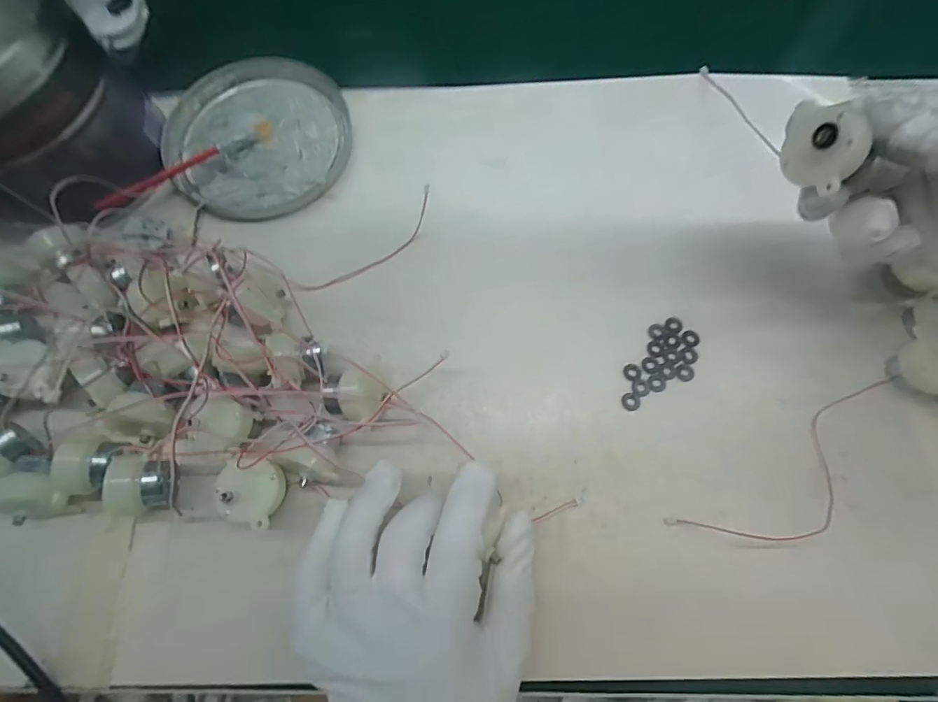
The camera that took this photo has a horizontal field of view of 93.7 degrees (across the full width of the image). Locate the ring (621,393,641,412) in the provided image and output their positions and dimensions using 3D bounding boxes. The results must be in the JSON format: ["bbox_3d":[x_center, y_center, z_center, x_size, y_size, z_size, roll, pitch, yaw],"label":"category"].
[{"bbox_3d":[0.096,0.030,0.258,0.010,0.004,0.011,0,72,1],"label":"ring"}]

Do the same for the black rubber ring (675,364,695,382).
[{"bbox_3d":[0.130,0.013,0.264,0.011,0.004,0.010,0,72,1],"label":"black rubber ring"}]

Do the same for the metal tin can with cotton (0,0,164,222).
[{"bbox_3d":[-0.287,-0.156,0.278,0.129,0.098,0.118,0,72,1],"label":"metal tin can with cotton"}]

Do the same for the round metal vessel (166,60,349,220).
[{"bbox_3d":[-0.152,-0.157,0.319,0.132,0.011,0.128,0,72,1],"label":"round metal vessel"}]

